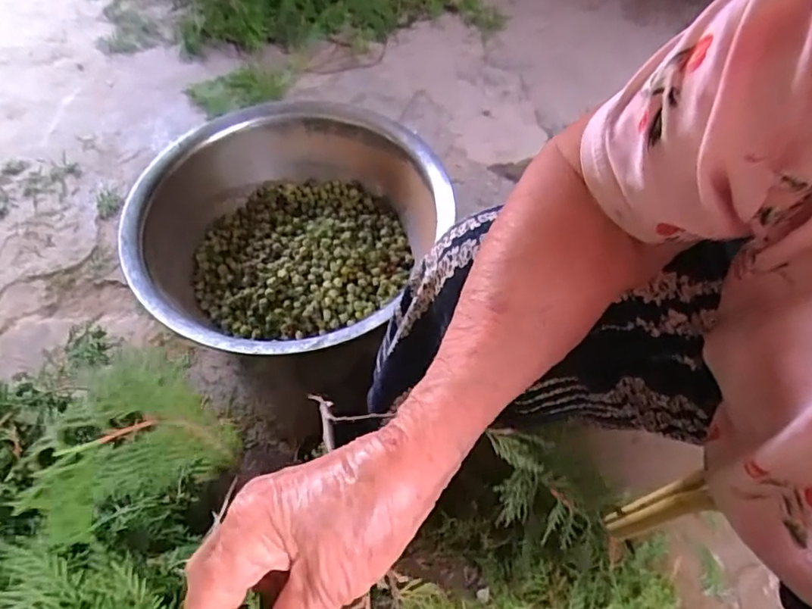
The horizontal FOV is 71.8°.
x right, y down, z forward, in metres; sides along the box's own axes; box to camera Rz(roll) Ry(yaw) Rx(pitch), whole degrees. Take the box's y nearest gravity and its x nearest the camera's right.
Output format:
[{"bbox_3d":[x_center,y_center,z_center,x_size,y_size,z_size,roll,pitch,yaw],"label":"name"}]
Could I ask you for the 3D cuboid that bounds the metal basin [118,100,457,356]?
[{"bbox_3d":[-0.179,-0.107,0.846,0.421,0.148,0.438,0,58,0],"label":"metal basin"}]

